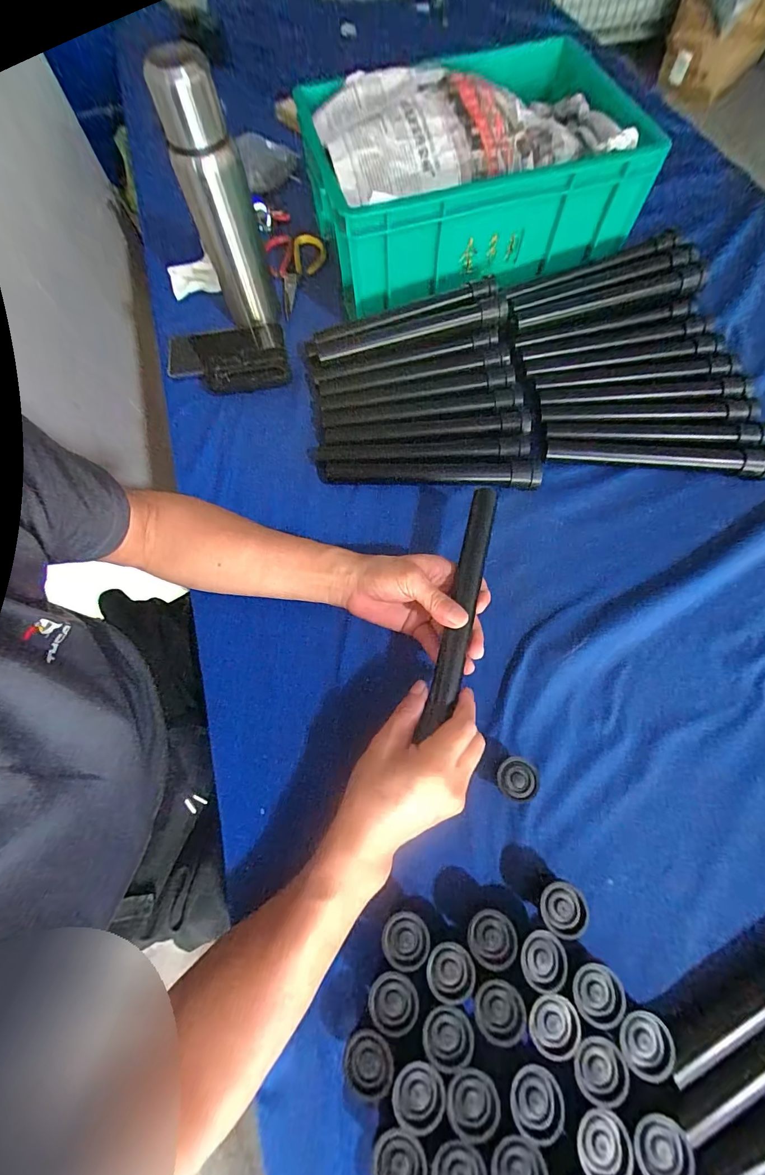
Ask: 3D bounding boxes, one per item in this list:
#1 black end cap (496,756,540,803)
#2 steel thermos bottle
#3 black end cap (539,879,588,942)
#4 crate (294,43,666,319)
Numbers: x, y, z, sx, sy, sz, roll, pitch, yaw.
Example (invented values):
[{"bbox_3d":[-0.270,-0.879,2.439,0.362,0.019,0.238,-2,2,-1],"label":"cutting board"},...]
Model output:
[{"bbox_3d":[0.117,0.167,0.355,0.037,0.029,0.034,-1,71,2],"label":"black end cap"},{"bbox_3d":[-0.183,-0.429,0.483,0.072,0.257,0.083,-23,72,-6],"label":"steel thermos bottle"},{"bbox_3d":[0.141,0.253,0.323,0.035,0.032,0.034,-1,71,2],"label":"black end cap"},{"bbox_3d":[0.113,-0.558,0.544,0.411,0.153,0.270,-18,71,-4],"label":"crate"}]

